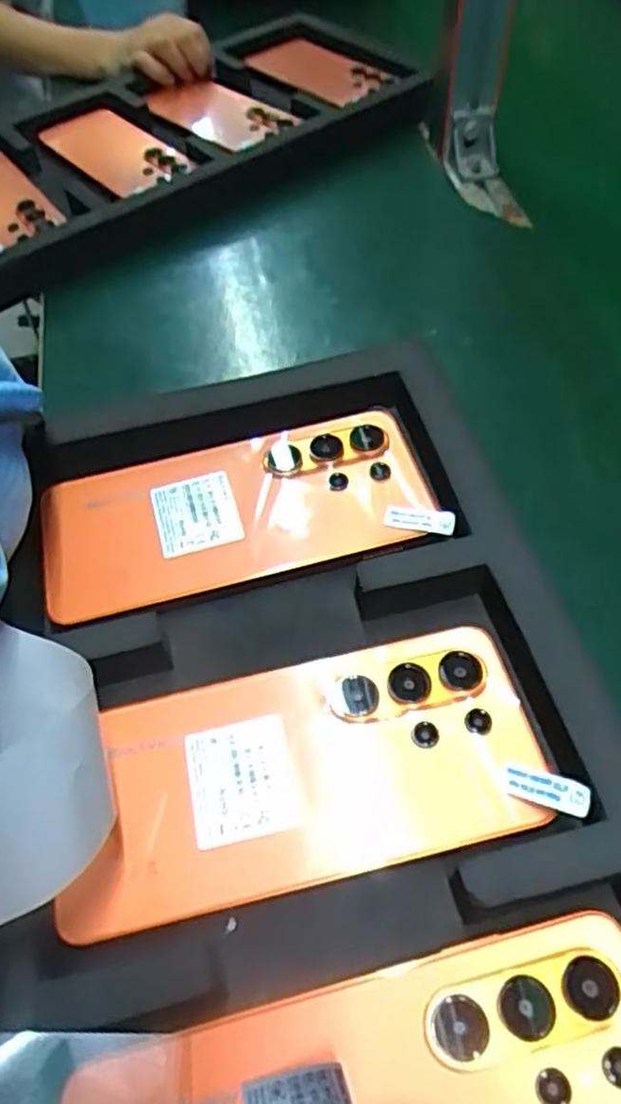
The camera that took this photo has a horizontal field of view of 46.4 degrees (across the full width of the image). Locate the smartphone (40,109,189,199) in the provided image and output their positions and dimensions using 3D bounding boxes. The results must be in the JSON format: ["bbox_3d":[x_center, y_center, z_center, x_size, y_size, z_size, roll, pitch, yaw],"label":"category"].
[{"bbox_3d":[-0.169,-0.346,0.628,0.064,0.012,0.139,-43,65,-12],"label":"smartphone"}]

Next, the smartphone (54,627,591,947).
[{"bbox_3d":[-0.002,0.076,0.256,0.162,0.010,0.076,-12,55,-6],"label":"smartphone"}]

